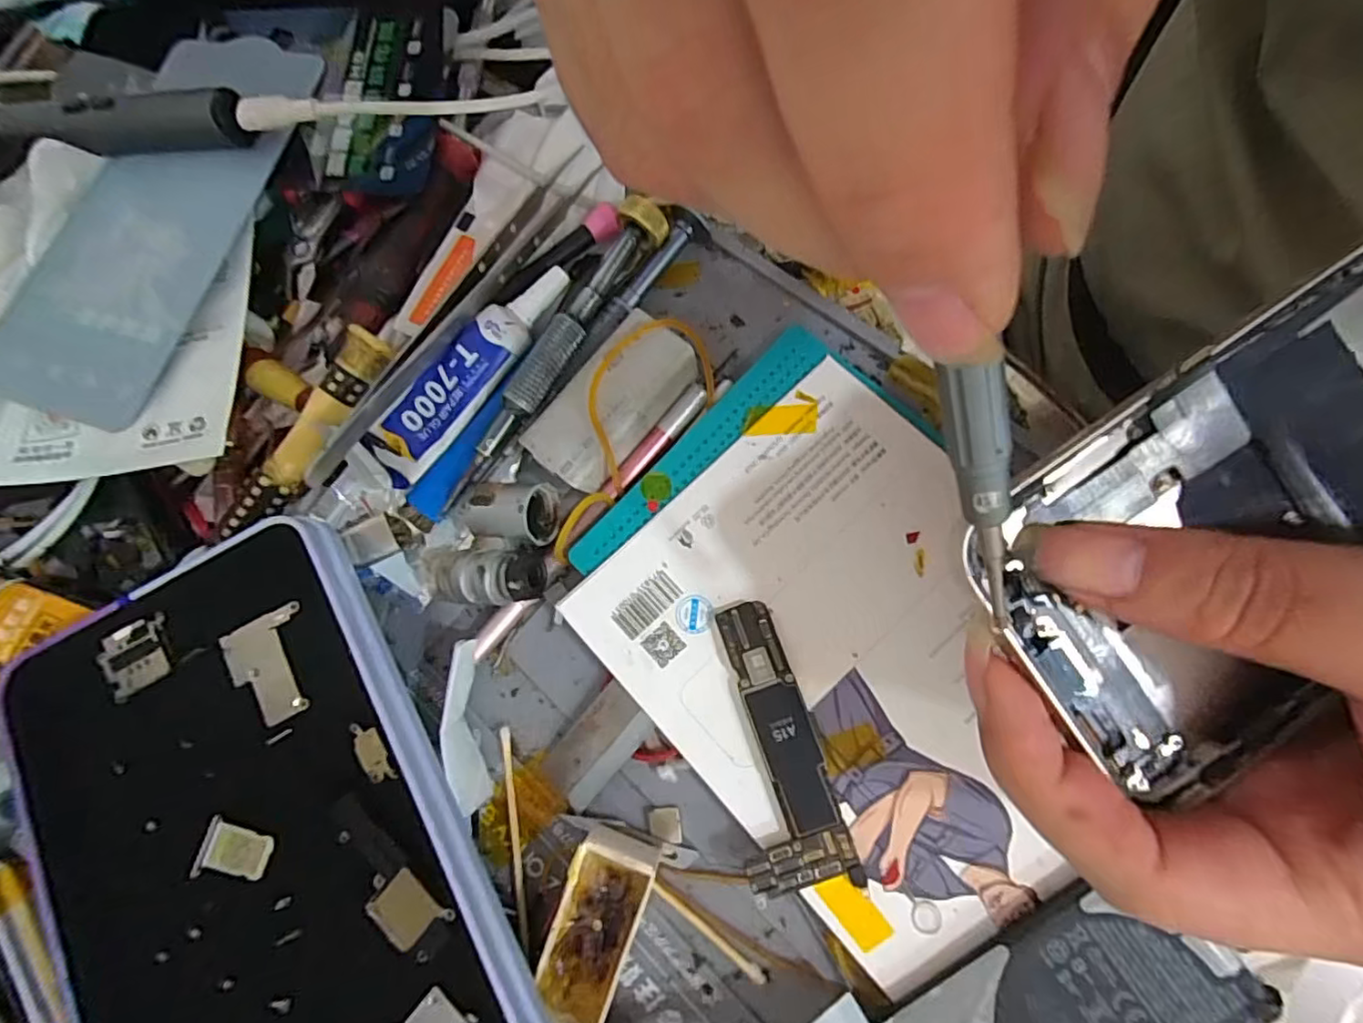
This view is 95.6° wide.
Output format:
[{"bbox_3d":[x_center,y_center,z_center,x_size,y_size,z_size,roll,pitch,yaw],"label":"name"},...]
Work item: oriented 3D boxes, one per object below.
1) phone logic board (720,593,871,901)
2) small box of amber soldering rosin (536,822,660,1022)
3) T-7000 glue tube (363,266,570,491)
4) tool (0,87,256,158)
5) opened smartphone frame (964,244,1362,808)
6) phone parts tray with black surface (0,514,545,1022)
[{"bbox_3d":[0.023,0.065,0.174,0.028,0.004,0.077,-19,74,3],"label":"phone logic board"},{"bbox_3d":[-0.024,0.113,0.170,0.022,0.016,0.048,16,79,11],"label":"small box of amber soldering rosin"},{"bbox_3d":[-0.072,-0.050,0.212,0.021,0.016,0.088,39,84,15],"label":"T-7000 glue tube"},{"bbox_3d":[-0.200,-0.140,0.224,0.091,0.016,0.014,-1,76,8],"label":"tool"},{"bbox_3d":[0.134,-0.006,0.131,0.144,0.011,0.068,-35,81,-1],"label":"opened smartphone frame"},{"bbox_3d":[-0.110,0.102,0.159,0.108,0.011,0.185,-30,75,-5],"label":"phone parts tray with black surface"}]

